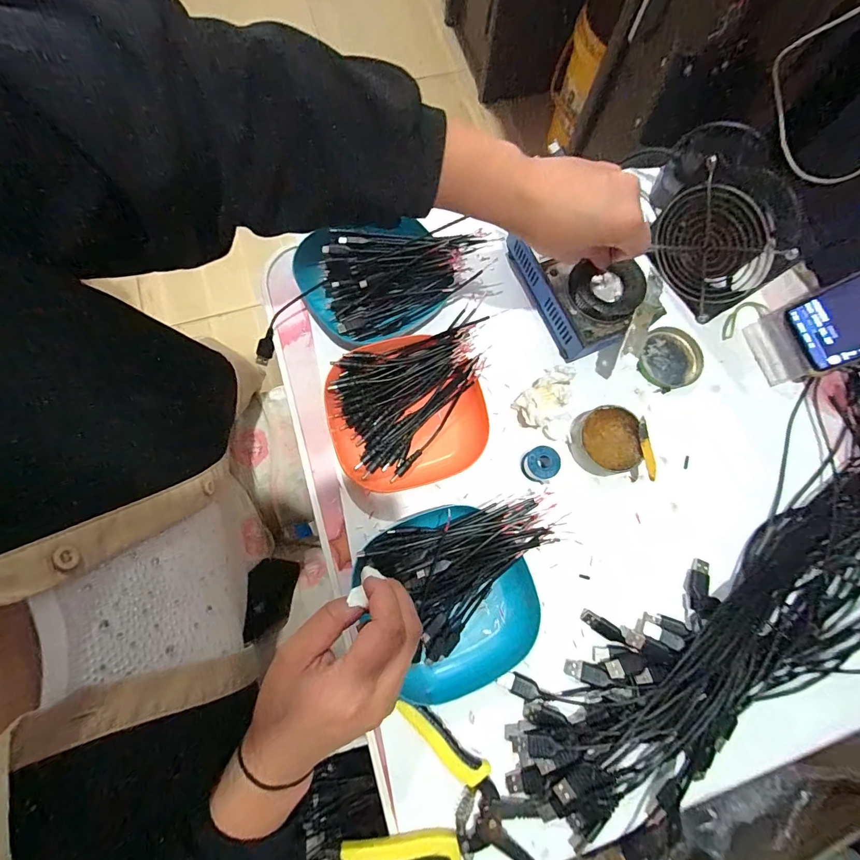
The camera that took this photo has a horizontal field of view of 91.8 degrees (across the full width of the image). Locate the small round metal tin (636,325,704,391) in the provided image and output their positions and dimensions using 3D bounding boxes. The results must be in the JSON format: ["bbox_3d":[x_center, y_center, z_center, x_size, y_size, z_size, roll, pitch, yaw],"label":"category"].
[{"bbox_3d":[0.254,-0.075,0.438,0.060,0.010,0.068,27,77,4],"label":"small round metal tin"}]

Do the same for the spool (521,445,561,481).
[{"bbox_3d":[0.104,0.032,0.390,0.029,0.024,0.030,1,76,-2],"label":"spool"}]

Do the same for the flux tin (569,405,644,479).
[{"bbox_3d":[0.167,0.011,0.402,0.060,0.034,0.062,1,76,-2],"label":"flux tin"}]

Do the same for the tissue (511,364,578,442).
[{"bbox_3d":[0.111,-0.026,0.406,0.054,0.034,0.064,2,76,-2],"label":"tissue"}]

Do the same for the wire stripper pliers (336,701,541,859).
[{"bbox_3d":[0.017,0.295,0.322,0.134,0.020,0.108,23,76,3],"label":"wire stripper pliers"}]

